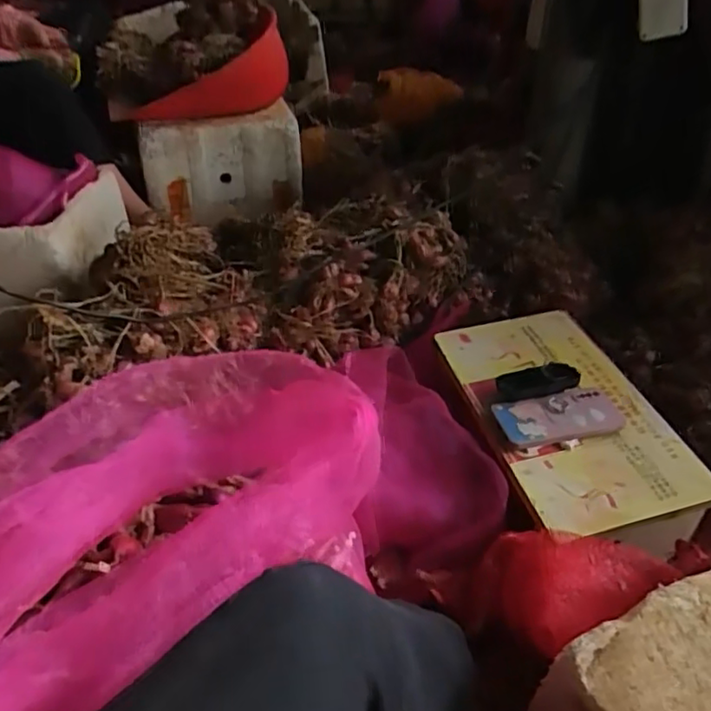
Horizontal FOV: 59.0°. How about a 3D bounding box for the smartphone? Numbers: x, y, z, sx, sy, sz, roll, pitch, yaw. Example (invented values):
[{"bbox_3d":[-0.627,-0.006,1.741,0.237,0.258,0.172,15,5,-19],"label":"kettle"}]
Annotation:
[{"bbox_3d":[0.274,0.083,0.835,0.166,0.016,0.075,-7,52,-10],"label":"smartphone"}]

